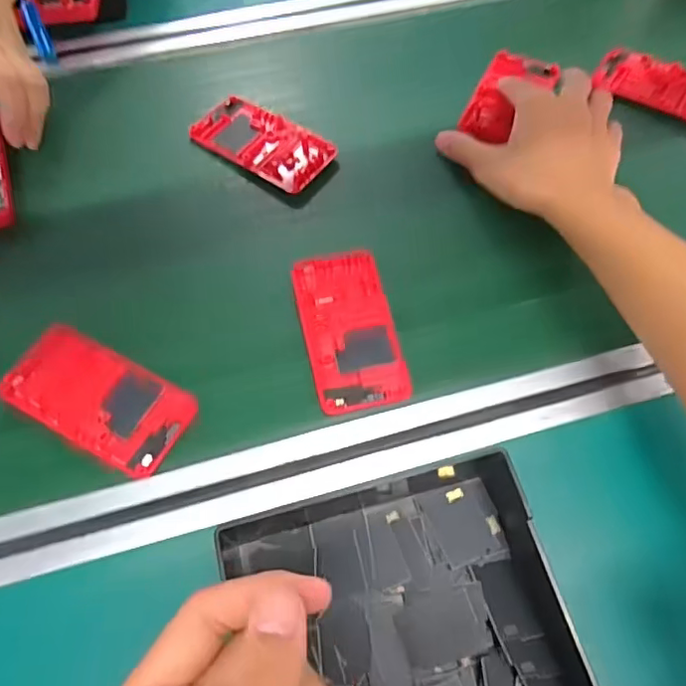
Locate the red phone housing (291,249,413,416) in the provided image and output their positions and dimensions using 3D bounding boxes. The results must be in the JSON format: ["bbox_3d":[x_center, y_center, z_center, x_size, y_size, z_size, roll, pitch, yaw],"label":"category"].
[{"bbox_3d":[0.004,-0.012,0.406,0.062,0.011,0.121,-12,63,-6],"label":"red phone housing"}]

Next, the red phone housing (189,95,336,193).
[{"bbox_3d":[-0.069,-0.171,0.490,0.121,0.013,0.062,32,67,16],"label":"red phone housing"}]

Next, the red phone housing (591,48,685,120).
[{"bbox_3d":[0.292,-0.234,0.520,0.121,0.015,0.060,30,66,15],"label":"red phone housing"}]

